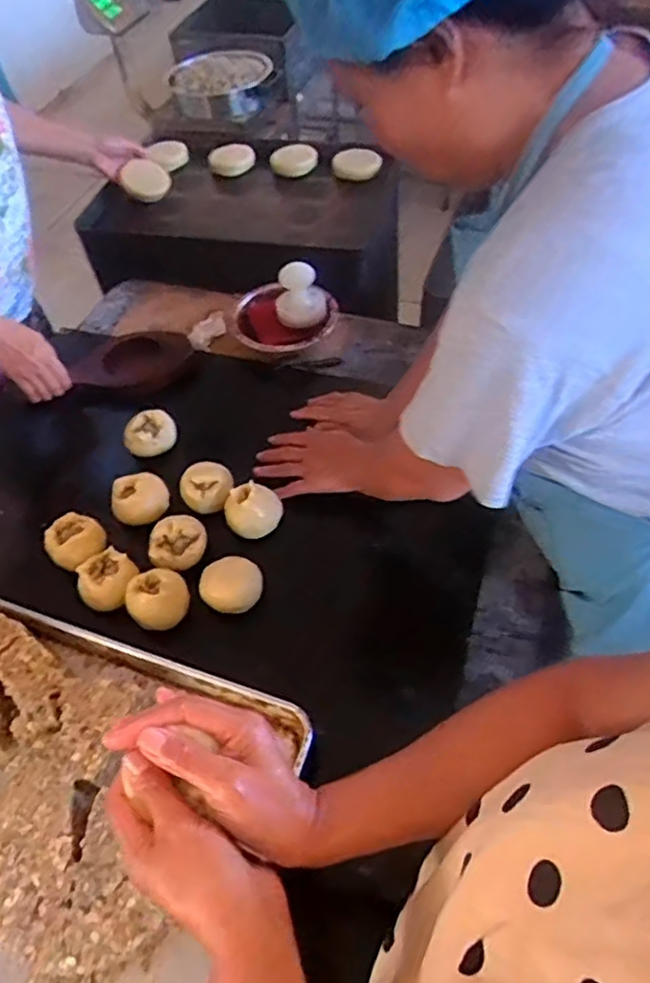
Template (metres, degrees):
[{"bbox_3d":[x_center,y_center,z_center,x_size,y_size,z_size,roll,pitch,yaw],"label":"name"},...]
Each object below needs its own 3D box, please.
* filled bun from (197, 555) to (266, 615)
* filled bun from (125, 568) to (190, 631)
[{"bbox_3d":[-0.118,0.125,0.837,0.079,0.060,0.071,-24,55,-14],"label":"filled bun"},{"bbox_3d":[-0.211,0.134,0.817,0.077,0.042,0.072,3,53,5],"label":"filled bun"}]

